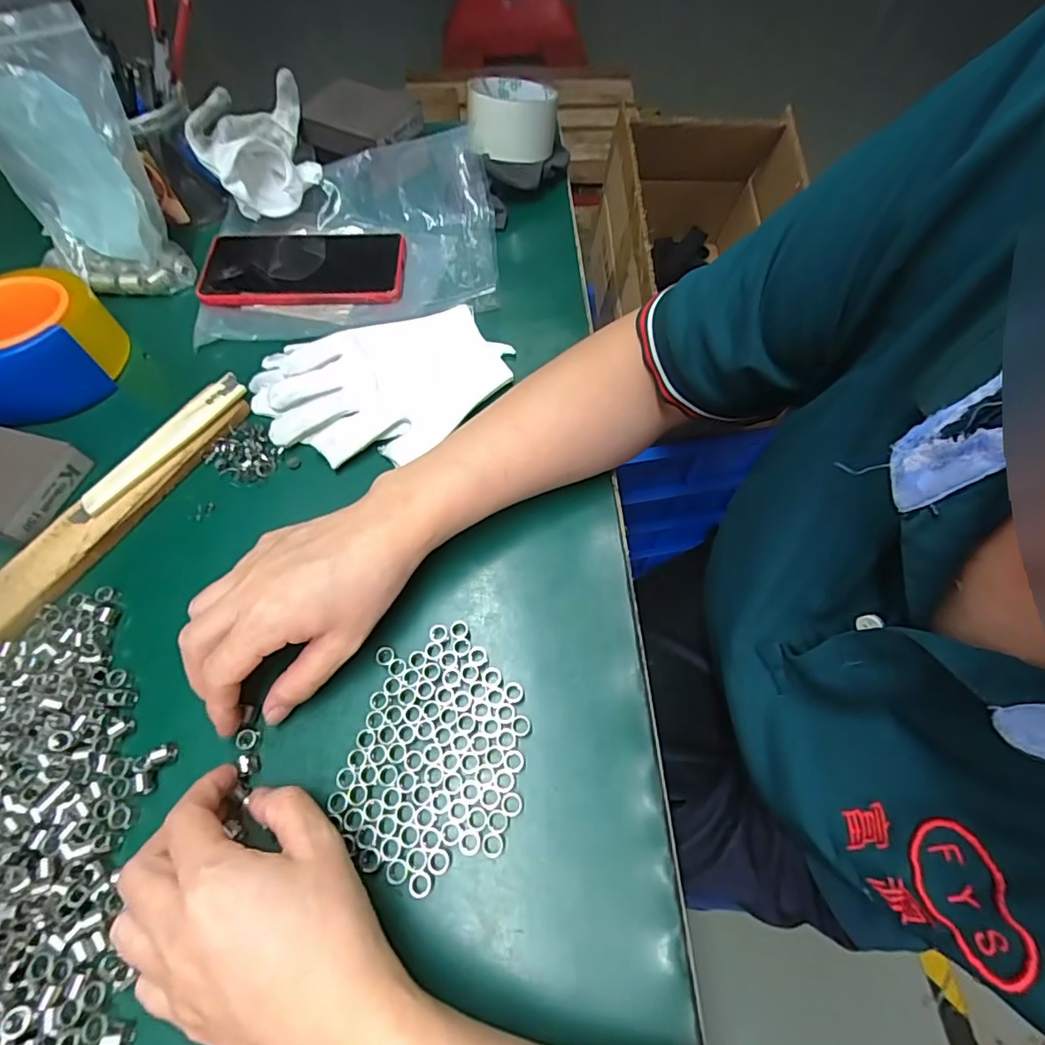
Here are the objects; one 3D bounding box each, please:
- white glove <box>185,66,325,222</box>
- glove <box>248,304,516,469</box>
[{"bbox_3d":[-0.232,-0.327,0.470,0.093,0.066,0.125,-20,63,-10],"label":"white glove"},{"bbox_3d":[-0.100,-0.099,0.388,0.179,0.021,0.111,-17,62,-9],"label":"glove"}]

